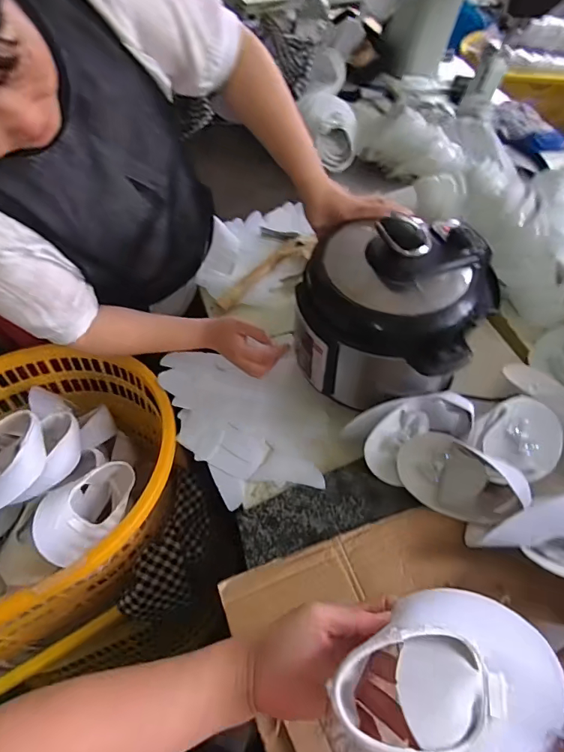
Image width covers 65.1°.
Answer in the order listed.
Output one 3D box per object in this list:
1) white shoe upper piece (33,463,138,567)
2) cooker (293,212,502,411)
[{"bbox_3d":[-0.296,0.199,0.676,0.096,0.061,0.165,34,63,21],"label":"white shoe upper piece"},{"bbox_3d":[0.151,-0.088,0.653,0.254,0.250,0.213,26,60,16],"label":"cooker"}]

